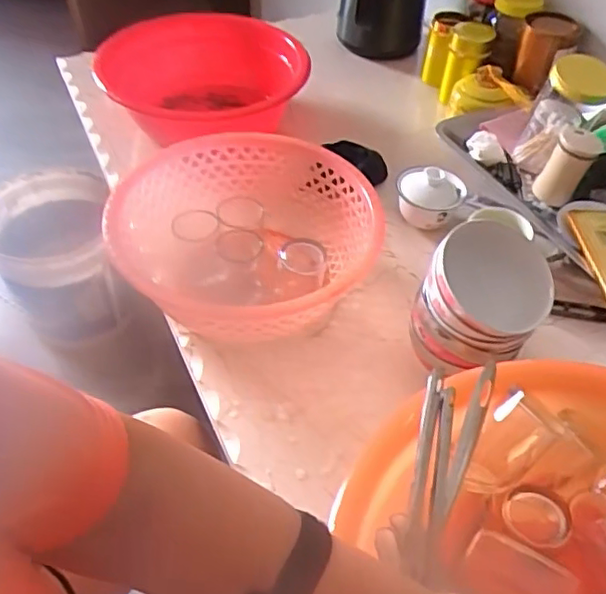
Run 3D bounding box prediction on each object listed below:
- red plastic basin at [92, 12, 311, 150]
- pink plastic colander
[{"bbox_3d":[-0.135,-0.311,0.908,0.276,0.098,0.269,1,48,-1],"label":"red plastic basin"},{"bbox_3d":[-0.065,-0.060,0.693,0.275,0.105,0.265,12,49,8],"label":"pink plastic colander"}]

